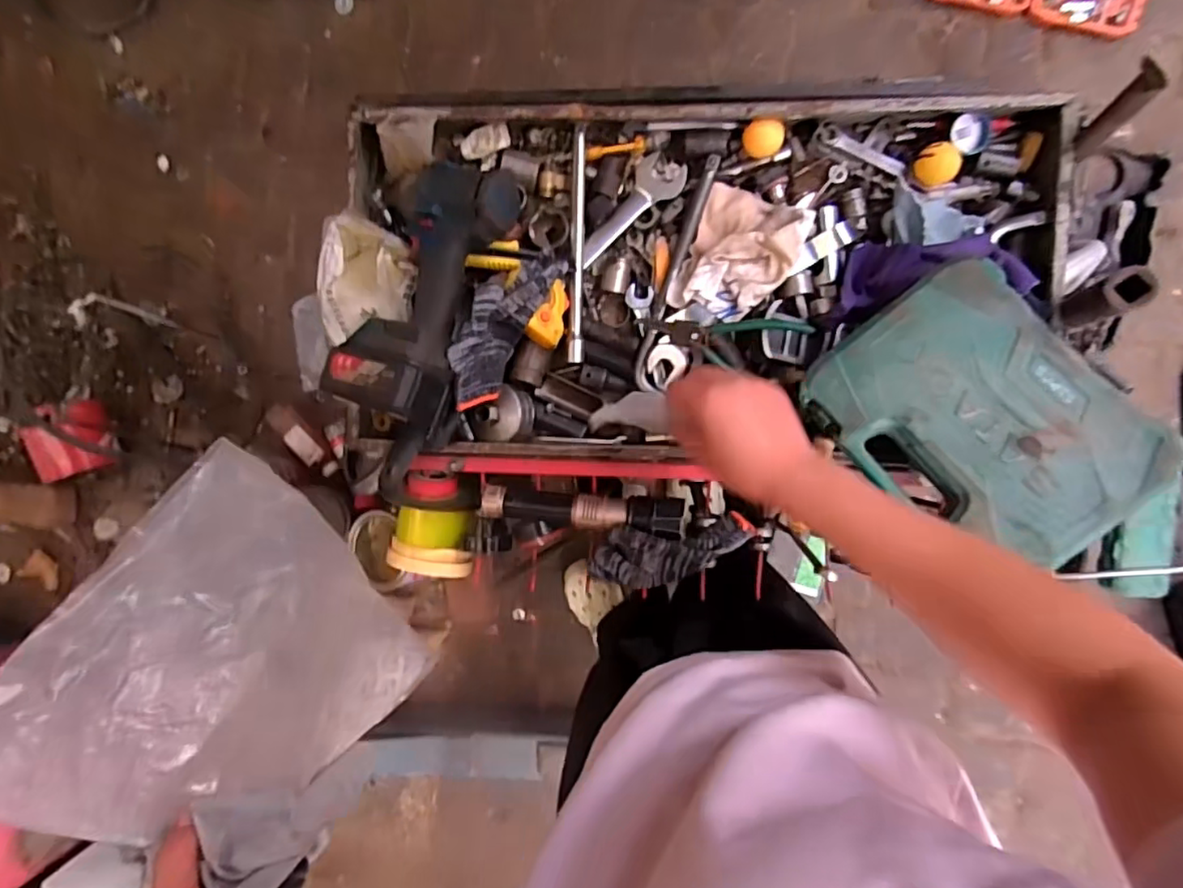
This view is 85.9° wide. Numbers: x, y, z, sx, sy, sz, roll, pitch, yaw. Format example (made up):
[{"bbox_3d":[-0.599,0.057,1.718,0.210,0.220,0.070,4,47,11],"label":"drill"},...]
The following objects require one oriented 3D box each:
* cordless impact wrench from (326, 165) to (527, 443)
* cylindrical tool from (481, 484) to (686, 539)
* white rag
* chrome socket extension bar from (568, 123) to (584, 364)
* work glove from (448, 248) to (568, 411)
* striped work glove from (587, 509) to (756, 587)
[{"bbox_3d":[-0.164,-0.141,0.600,0.115,0.075,0.259,20,96,5],"label":"cordless impact wrench"},{"bbox_3d":[-0.009,0.067,0.660,0.205,0.045,0.037,4,94,7],"label":"cylindrical tool"},{"bbox_3d":[0.148,-0.186,0.634,0.104,0.037,0.127,22,96,5],"label":"white rag"},{"bbox_3d":[-0.015,-0.204,0.656,0.016,0.020,0.234,1,94,7],"label":"chrome socket extension bar"},{"bbox_3d":[-0.089,-0.114,0.619,0.051,0.075,0.167,33,97,4],"label":"work glove"},{"bbox_3d":[0.078,0.112,0.651,0.172,0.039,0.072,-7,93,7],"label":"striped work glove"}]

